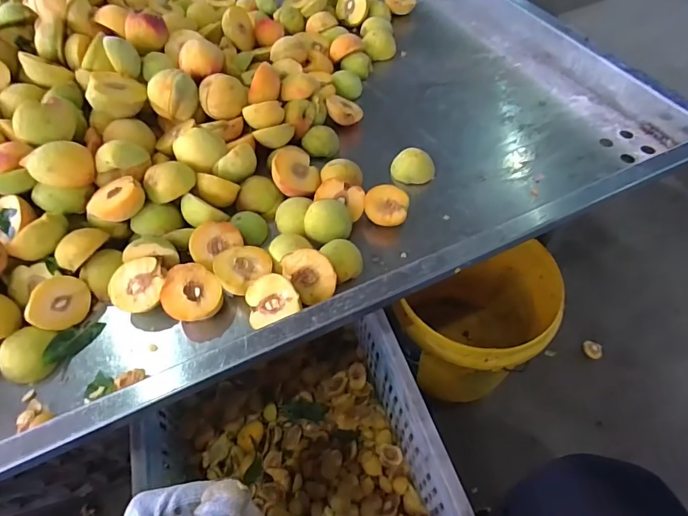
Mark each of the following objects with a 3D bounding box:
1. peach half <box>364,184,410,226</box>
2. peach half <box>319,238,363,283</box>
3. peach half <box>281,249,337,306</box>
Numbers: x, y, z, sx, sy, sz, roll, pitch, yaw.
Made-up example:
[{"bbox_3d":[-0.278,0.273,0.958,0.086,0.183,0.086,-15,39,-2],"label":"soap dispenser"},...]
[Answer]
[{"bbox_3d":[0.056,-0.065,0.575,0.054,0.033,0.059,-1,54,1],"label":"peach half"},{"bbox_3d":[0.001,0.001,0.528,0.047,0.036,0.048,-1,54,1],"label":"peach half"},{"bbox_3d":[-0.040,0.018,0.504,0.057,0.063,0.031,-23,13,9],"label":"peach half"}]

